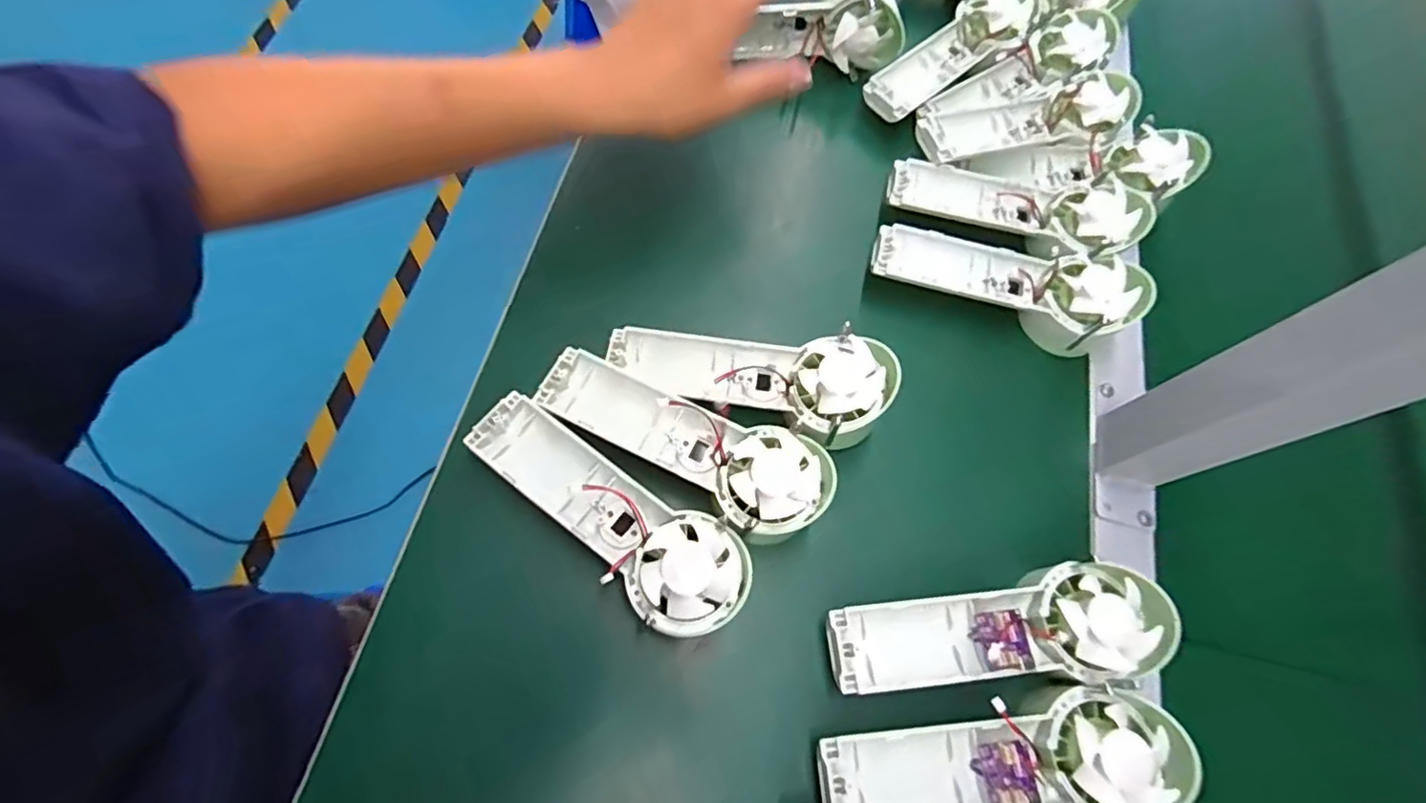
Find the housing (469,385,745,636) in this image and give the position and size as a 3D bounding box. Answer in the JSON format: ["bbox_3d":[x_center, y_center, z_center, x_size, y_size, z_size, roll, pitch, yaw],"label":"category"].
[{"bbox_3d":[-0.060,0.060,0.336,0.171,0.026,0.060,33,68,7],"label":"housing"}]

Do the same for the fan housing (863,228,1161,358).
[{"bbox_3d":[0.198,-0.080,0.428,0.174,0.045,0.059,13,67,-1],"label":"fan housing"}]

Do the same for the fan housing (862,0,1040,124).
[{"bbox_3d":[0.193,-0.286,0.499,0.175,0.027,0.052,-38,77,-19],"label":"fan housing"}]

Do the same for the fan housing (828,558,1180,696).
[{"bbox_3d":[0.149,0.121,0.330,0.171,0.033,0.057,-2,68,-7],"label":"fan housing"}]

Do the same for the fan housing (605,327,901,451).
[{"bbox_3d":[0.021,-0.016,0.378,0.171,0.029,0.056,10,67,15],"label":"fan housing"}]

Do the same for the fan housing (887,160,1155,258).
[{"bbox_3d":[0.214,-0.139,0.443,0.173,0.031,0.059,13,67,-1],"label":"fan housing"}]

